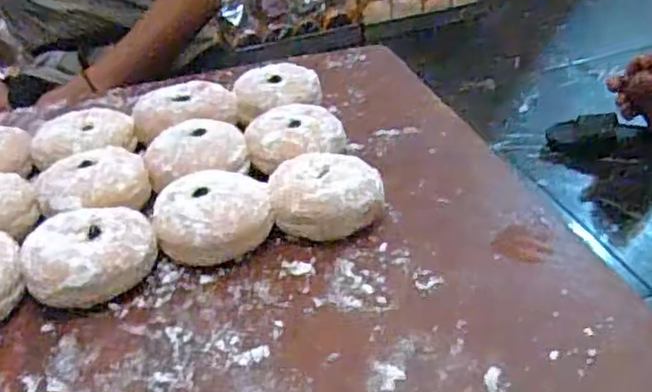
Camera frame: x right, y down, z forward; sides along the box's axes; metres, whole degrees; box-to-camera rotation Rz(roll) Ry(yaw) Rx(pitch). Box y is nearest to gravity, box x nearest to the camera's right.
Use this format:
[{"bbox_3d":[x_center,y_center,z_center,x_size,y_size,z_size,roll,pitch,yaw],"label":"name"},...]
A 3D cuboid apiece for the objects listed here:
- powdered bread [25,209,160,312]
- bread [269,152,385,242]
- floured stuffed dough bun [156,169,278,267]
[{"bbox_3d":[-0.167,0.041,0.487,0.091,0.040,0.083,-18,38,-18],"label":"powdered bread"},{"bbox_3d":[0.001,-0.001,0.529,0.085,0.039,0.082,-6,36,-1],"label":"bread"},{"bbox_3d":[-0.083,0.017,0.511,0.078,0.041,0.074,-3,36,2],"label":"floured stuffed dough bun"}]

